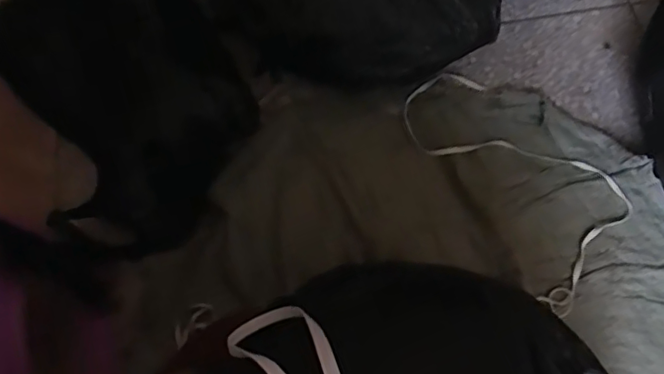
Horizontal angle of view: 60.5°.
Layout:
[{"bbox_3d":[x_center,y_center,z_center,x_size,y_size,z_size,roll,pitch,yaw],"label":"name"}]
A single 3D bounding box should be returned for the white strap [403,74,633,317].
[{"bbox_3d":[0.282,-0.033,0.860,0.220,0.034,0.412,-31,69,-12],"label":"white strap"}]

